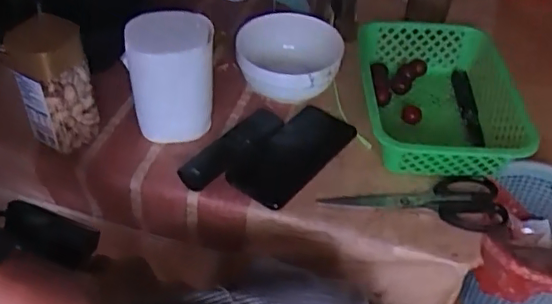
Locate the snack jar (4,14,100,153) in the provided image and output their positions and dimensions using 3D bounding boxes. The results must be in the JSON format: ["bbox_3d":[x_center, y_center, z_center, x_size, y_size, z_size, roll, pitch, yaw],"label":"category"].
[{"bbox_3d":[-0.242,-0.074,0.632,0.073,0.131,0.072,2,45,-2],"label":"snack jar"}]

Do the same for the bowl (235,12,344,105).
[{"bbox_3d":[0.016,-0.119,0.752,0.130,0.062,0.133,2,45,-2],"label":"bowl"}]

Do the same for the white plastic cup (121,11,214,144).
[{"bbox_3d":[-0.122,-0.087,0.678,0.096,0.126,0.081,0,45,-4],"label":"white plastic cup"}]

